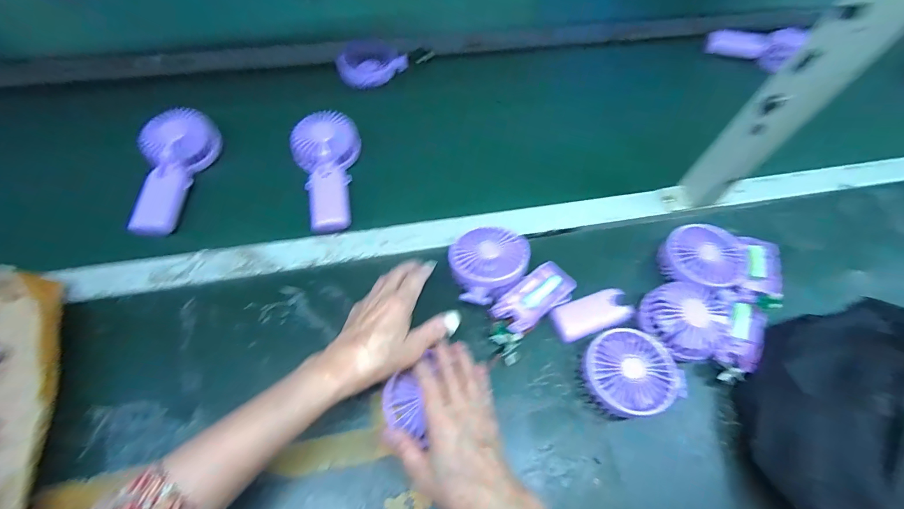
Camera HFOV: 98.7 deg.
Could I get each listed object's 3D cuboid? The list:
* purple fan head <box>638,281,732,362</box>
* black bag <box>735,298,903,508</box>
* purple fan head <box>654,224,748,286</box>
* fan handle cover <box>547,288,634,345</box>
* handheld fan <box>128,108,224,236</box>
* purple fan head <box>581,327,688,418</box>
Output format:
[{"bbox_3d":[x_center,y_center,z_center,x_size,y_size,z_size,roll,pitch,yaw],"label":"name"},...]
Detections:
[{"bbox_3d":[0.263,0.076,0.436,0.091,0.037,0.084,16,61,6],"label":"purple fan head"},{"bbox_3d":[0.377,0.173,0.369,0.157,0.089,0.297,20,62,8],"label":"black bag"},{"bbox_3d":[0.311,0.009,0.484,0.096,0.040,0.088,1,61,-2],"label":"purple fan head"},{"bbox_3d":[0.164,0.071,0.460,0.095,0.012,0.043,-19,63,-13],"label":"fan handle cover"},{"bbox_3d":[-0.366,-0.111,0.510,0.081,0.044,0.176,-5,61,-6],"label":"handheld fan"},{"bbox_3d":[0.181,0.127,0.413,0.092,0.044,0.085,1,61,-2],"label":"purple fan head"}]

